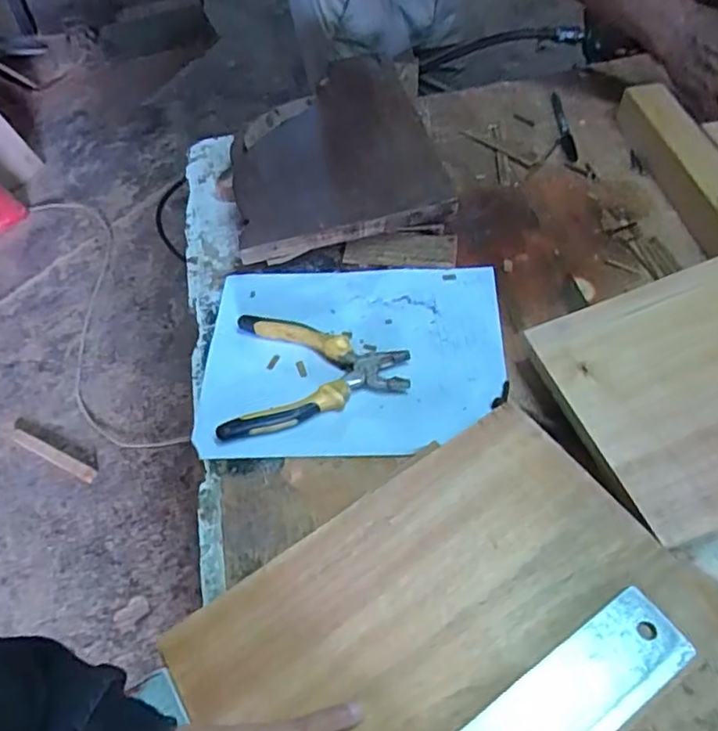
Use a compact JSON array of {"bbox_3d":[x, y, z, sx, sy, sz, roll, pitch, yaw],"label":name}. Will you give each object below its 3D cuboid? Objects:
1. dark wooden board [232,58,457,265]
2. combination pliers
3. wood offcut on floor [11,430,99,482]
[{"bbox_3d":[-0.033,-0.244,0.700,0.223,0.033,0.265,-14,57,-1],"label":"dark wooden board"},{"bbox_3d":[-0.038,0.011,0.553,0.160,0.023,0.126,2,54,6],"label":"combination pliers"},{"bbox_3d":[-0.720,0.208,1.448,0.270,0.017,0.031,23,58,20],"label":"wood offcut on floor"}]

